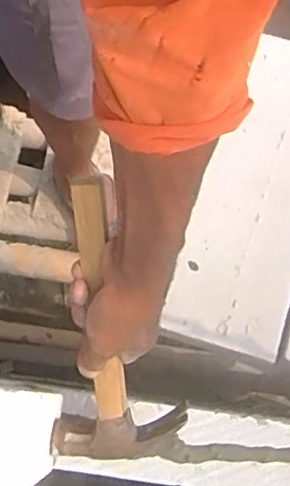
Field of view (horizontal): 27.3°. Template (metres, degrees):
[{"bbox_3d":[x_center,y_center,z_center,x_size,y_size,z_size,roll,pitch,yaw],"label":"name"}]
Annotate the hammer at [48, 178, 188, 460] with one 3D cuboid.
[{"bbox_3d":[-0.039,0.076,0.501,0.120,0.036,0.266,-9,113,-3],"label":"hammer"}]

